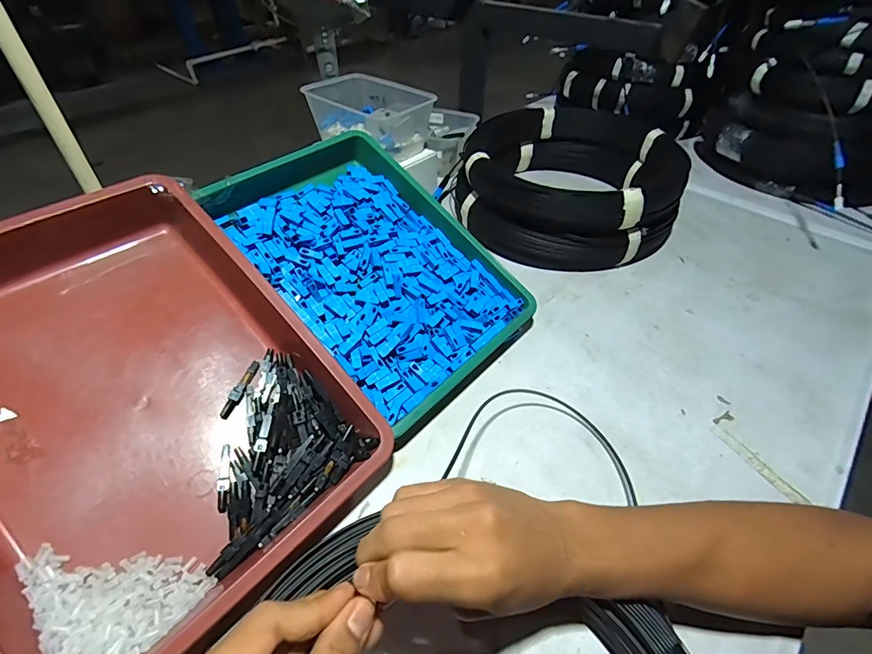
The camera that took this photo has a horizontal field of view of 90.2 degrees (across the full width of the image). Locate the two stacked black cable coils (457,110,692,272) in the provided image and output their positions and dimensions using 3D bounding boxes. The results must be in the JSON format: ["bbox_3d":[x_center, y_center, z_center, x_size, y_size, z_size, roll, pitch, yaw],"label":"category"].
[{"bbox_3d":[0.202,-0.212,0.639,0.282,0.110,0.295,-1,45,1],"label":"two stacked black cable coils"}]

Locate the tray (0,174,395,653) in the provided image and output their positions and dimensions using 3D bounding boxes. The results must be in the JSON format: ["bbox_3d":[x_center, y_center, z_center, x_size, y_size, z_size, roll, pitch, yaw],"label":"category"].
[{"bbox_3d":[-0.240,0.052,0.345,0.350,0.068,0.266,45,59,11],"label":"tray"}]

